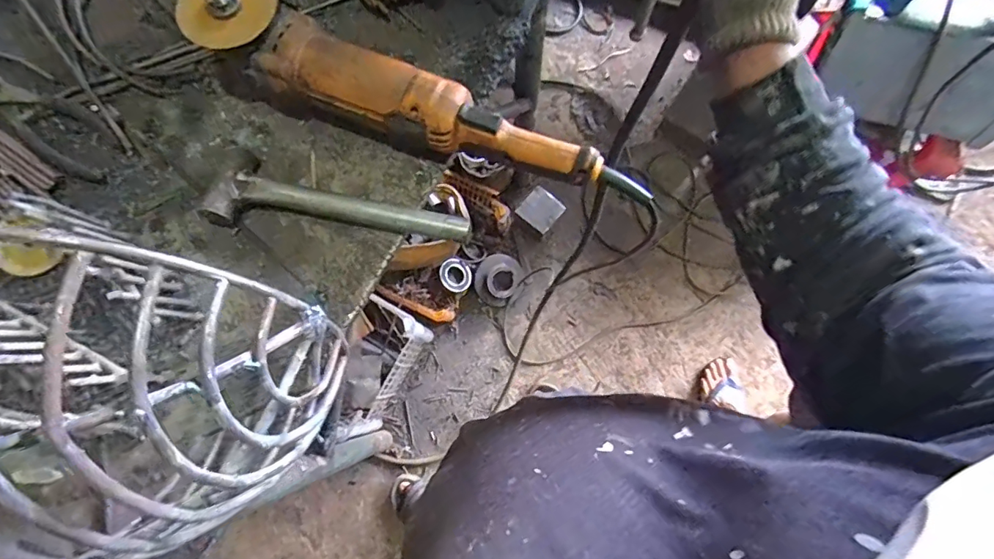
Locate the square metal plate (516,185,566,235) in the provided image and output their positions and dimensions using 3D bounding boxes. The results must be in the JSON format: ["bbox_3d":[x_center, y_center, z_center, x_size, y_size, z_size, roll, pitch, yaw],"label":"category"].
[{"bbox_3d":[0.117,-0.183,1.283,0.102,0.004,0.098,37,118,-15],"label":"square metal plate"}]

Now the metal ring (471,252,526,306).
[{"bbox_3d":[0.003,0.000,1.310,0.122,0.045,0.136,34,82,-7],"label":"metal ring"}]

